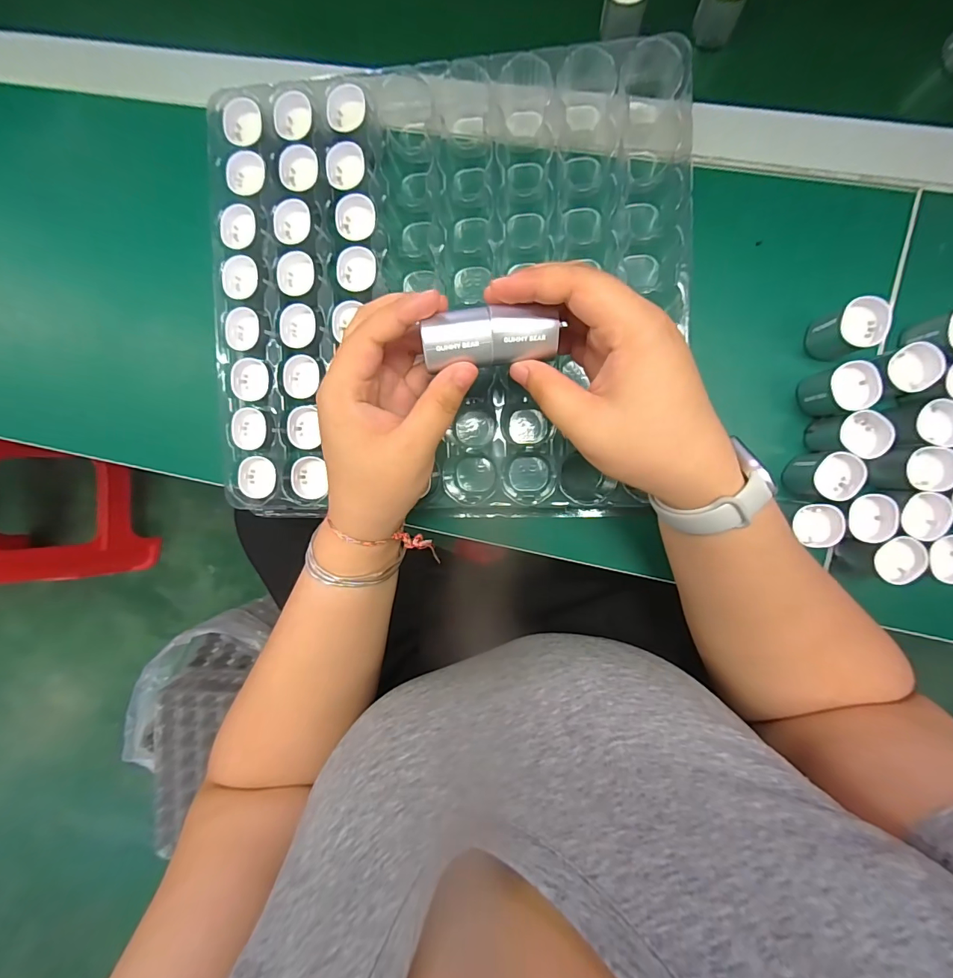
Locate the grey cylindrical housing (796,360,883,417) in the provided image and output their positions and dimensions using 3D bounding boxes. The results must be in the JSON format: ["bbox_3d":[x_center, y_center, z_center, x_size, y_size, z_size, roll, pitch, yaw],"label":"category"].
[{"bbox_3d":[0.239,-0.065,0.285,0.027,0.035,0.029,0,93,5],"label":"grey cylindrical housing"}]

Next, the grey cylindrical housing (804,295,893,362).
[{"bbox_3d":[0.244,-0.105,0.283,0.030,0.034,0.029,0,93,5],"label":"grey cylindrical housing"}]

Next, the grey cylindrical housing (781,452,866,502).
[{"bbox_3d":[0.232,-0.008,0.288,0.029,0.033,0.030,4,93,5],"label":"grey cylindrical housing"}]

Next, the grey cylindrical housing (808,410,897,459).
[{"bbox_3d":[0.246,-0.036,0.284,0.032,0.036,0.028,6,93,5],"label":"grey cylindrical housing"}]

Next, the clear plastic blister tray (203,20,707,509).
[{"bbox_3d":[-0.021,-0.135,0.312,0.322,0.050,0.303,2,93,5],"label":"clear plastic blister tray"}]

